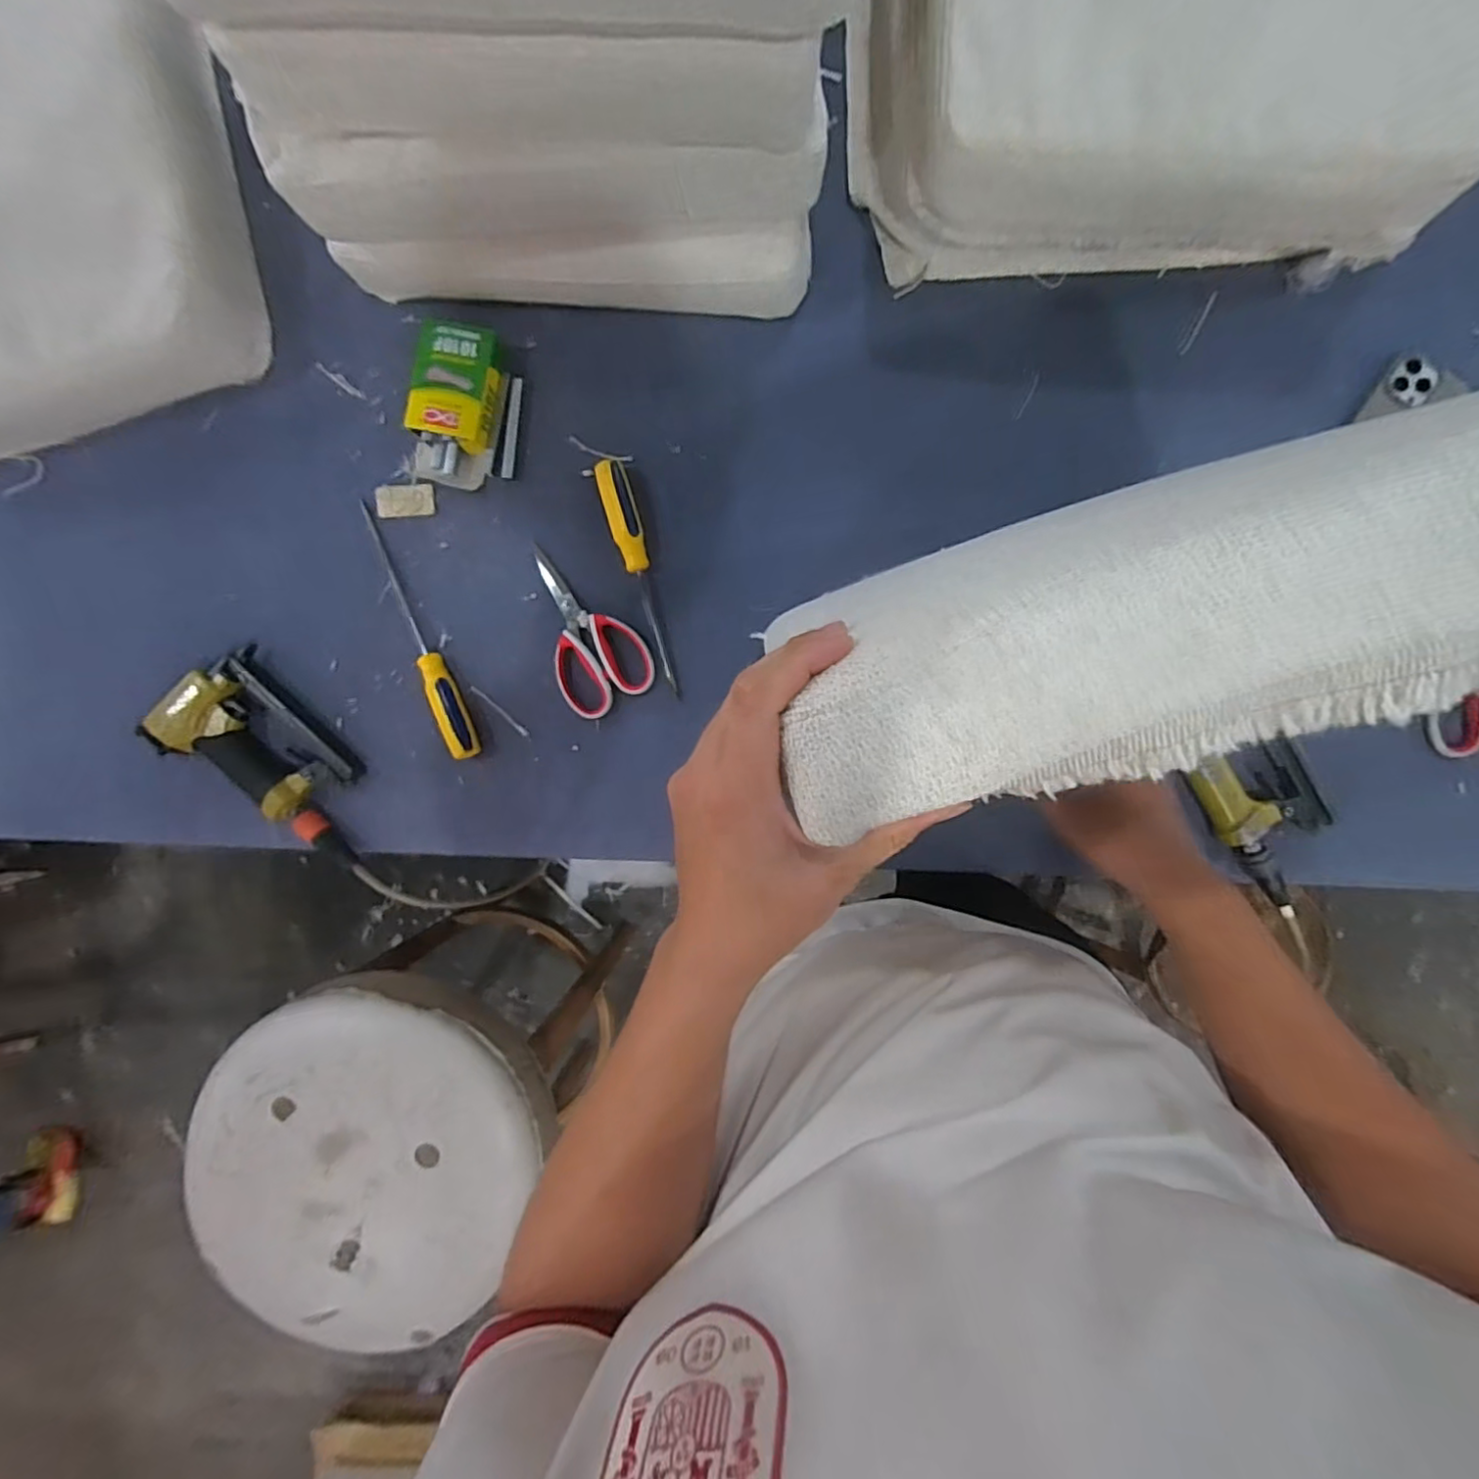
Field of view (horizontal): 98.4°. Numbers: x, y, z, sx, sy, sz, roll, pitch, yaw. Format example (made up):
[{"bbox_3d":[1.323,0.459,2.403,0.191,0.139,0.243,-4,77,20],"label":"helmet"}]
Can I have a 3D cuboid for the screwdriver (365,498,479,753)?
[{"bbox_3d":[-0.336,-0.115,0.669,0.029,0.025,0.287,-21,91,4],"label":"screwdriver"}]

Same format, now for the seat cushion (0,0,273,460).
[{"bbox_3d":[-0.758,-0.520,0.623,0.499,0.108,0.452,-4,92,4],"label":"seat cushion"}]

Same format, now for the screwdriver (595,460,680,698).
[{"bbox_3d":[-0.100,-0.165,0.654,0.032,0.028,0.236,-15,91,4],"label":"screwdriver"}]

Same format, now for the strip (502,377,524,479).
[{"bbox_3d":[-0.235,-0.324,0.664,0.012,0.005,0.102,10,93,3],"label":"strip"}]

